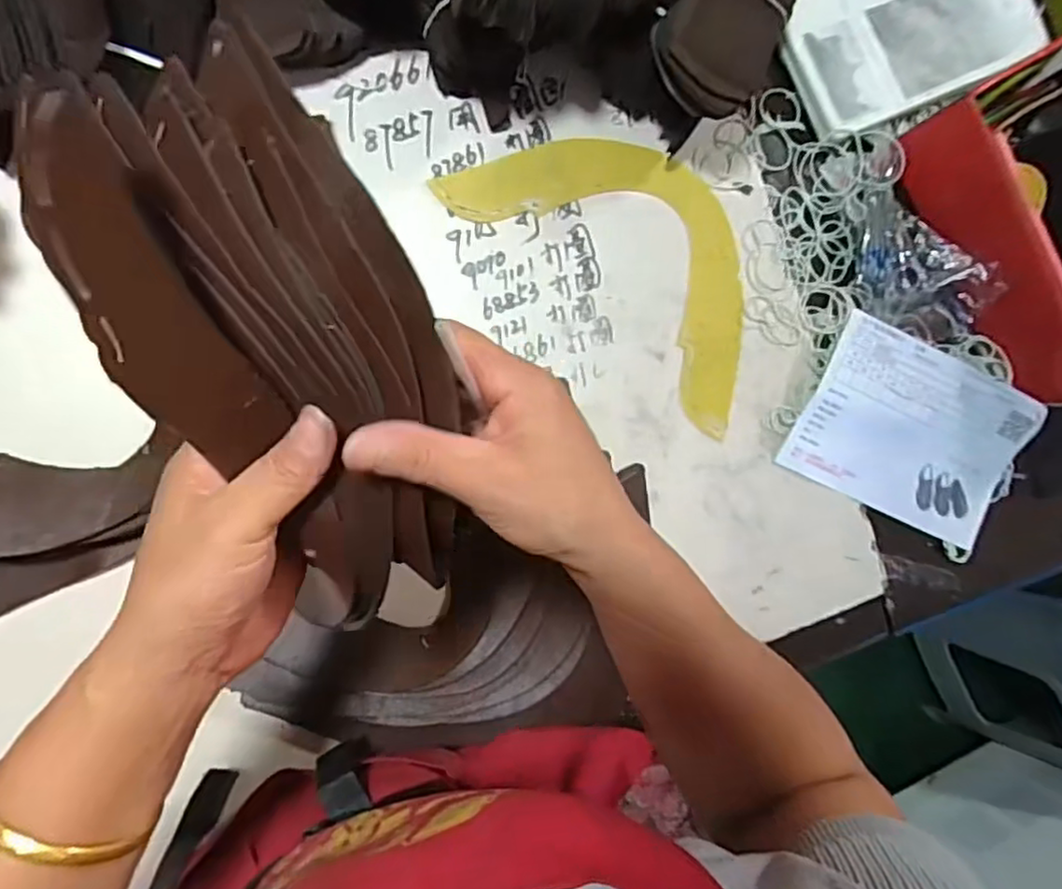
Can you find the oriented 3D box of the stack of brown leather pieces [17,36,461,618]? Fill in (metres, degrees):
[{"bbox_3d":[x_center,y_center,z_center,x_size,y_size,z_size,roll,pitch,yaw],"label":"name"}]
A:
[{"bbox_3d":[-0.098,-0.037,0.276,0.110,0.070,0.224,-28,114,-9],"label":"stack of brown leather pieces"}]

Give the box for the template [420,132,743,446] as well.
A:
[{"bbox_3d":[0.091,-0.168,0.566,0.305,0.008,0.158,40,84,-7],"label":"template"}]

